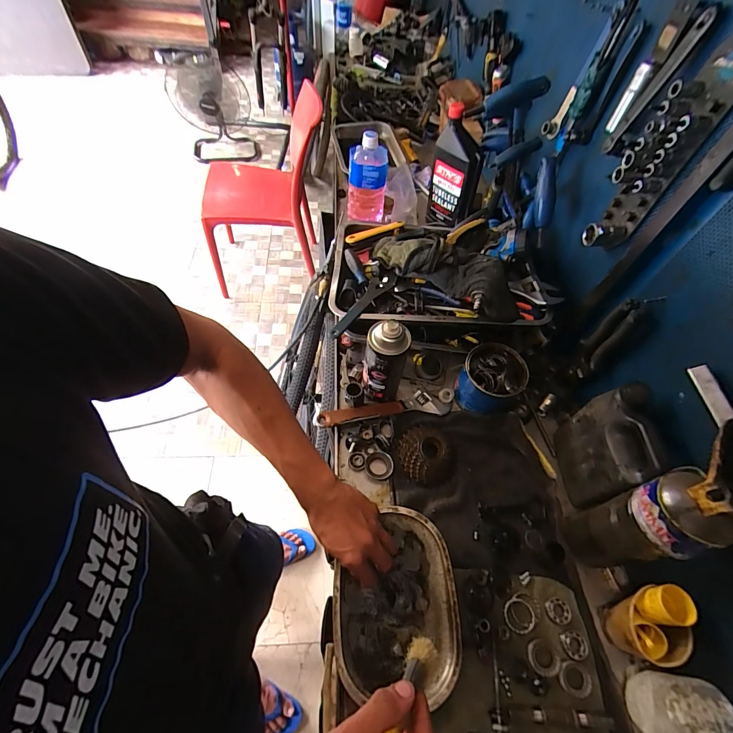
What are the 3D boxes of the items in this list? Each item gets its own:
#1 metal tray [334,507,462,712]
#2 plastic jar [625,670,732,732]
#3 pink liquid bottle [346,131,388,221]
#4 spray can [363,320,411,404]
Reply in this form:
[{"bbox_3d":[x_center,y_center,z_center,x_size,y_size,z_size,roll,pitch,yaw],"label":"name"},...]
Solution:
[{"bbox_3d":[0.037,0.295,0.483,0.151,0.025,0.203,3,57,-3],"label":"metal tray"},{"bbox_3d":[0.348,0.390,0.417,0.062,0.089,0.070,14,57,4],"label":"plastic jar"},{"bbox_3d":[0.001,-0.402,0.806,0.082,0.173,0.068,3,57,-3],"label":"pink liquid bottle"},{"bbox_3d":[0.029,-0.007,0.584,0.063,0.176,0.053,9,57,1],"label":"spray can"}]

